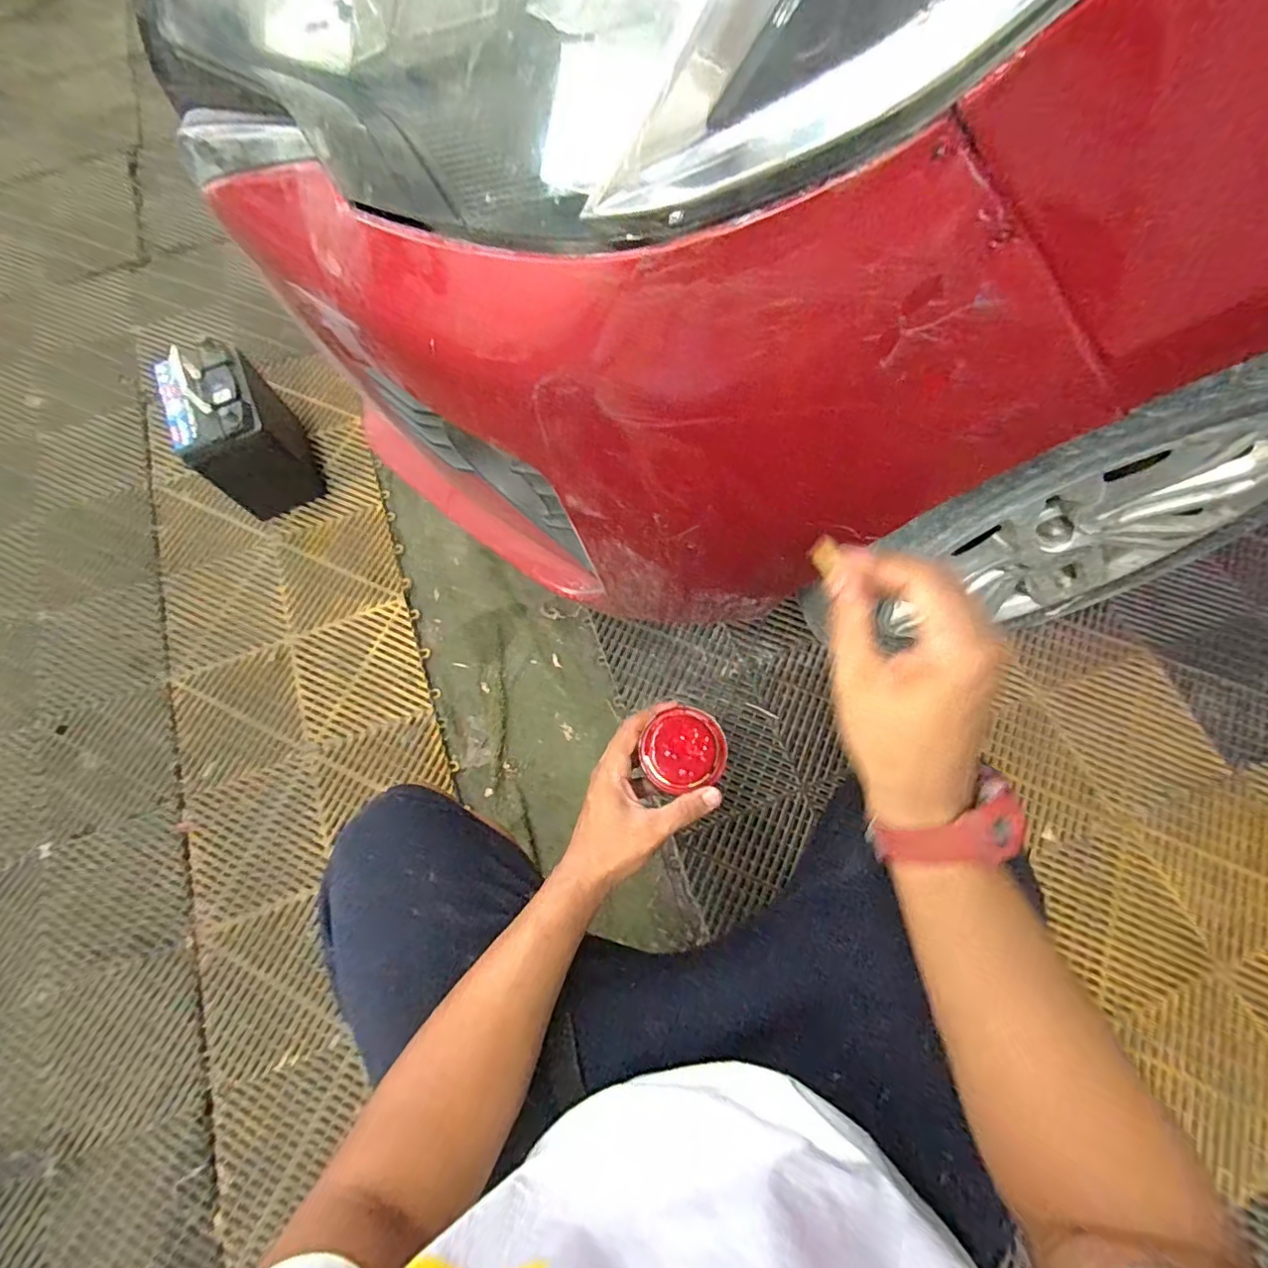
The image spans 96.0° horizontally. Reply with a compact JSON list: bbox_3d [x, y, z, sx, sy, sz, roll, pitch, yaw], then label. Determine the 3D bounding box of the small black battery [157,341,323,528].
[{"bbox_3d":[-0.636,-0.327,0.938,0.136,0.221,0.181,-23,70,-8],"label":"small black battery"}]

